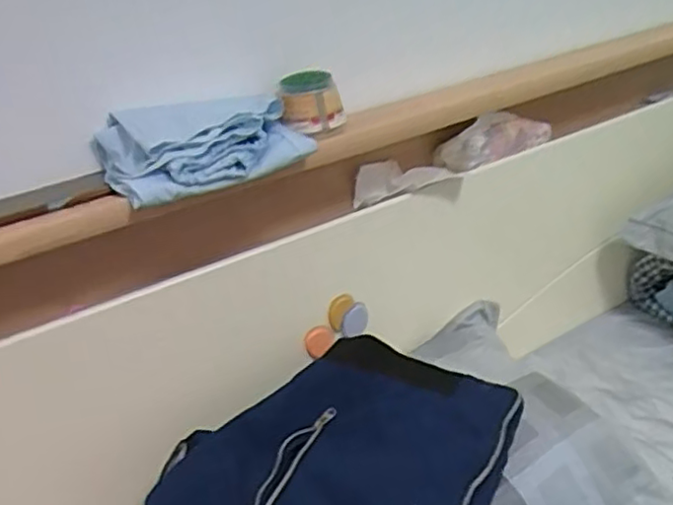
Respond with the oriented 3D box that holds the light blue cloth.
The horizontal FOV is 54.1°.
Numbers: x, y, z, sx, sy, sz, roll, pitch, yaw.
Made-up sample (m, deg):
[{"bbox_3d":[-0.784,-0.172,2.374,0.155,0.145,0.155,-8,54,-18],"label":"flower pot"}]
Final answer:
[{"bbox_3d":[-0.154,-0.131,0.772,0.232,0.074,0.143,-20,29,-23],"label":"light blue cloth"}]

